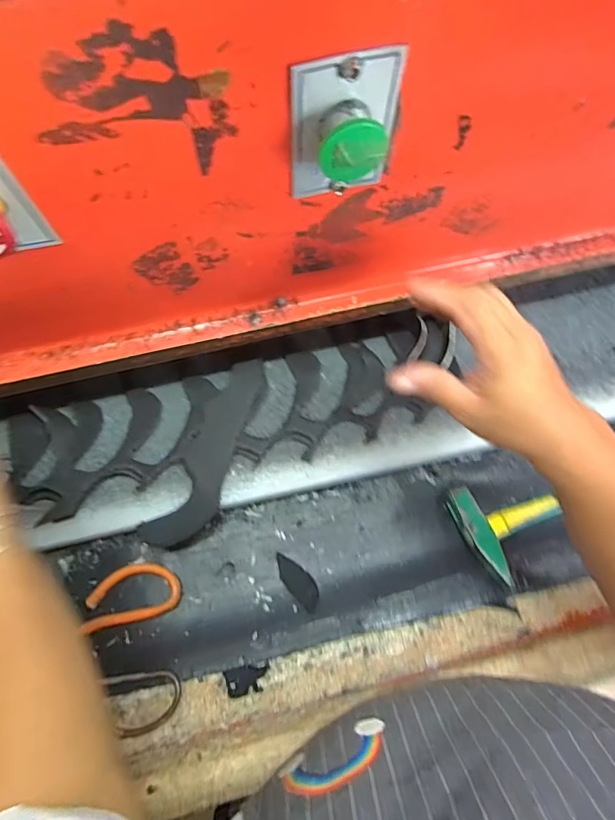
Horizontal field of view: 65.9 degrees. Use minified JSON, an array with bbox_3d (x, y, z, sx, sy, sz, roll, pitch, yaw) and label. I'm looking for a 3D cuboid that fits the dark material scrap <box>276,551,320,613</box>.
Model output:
[{"bbox_3d":[-0.011,0.169,0.471,0.061,0.004,0.025,42,74,16],"label":"dark material scrap"}]

